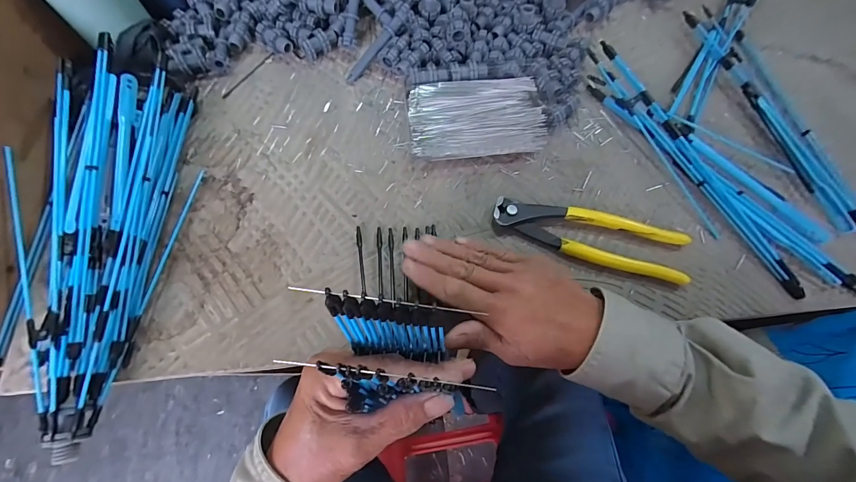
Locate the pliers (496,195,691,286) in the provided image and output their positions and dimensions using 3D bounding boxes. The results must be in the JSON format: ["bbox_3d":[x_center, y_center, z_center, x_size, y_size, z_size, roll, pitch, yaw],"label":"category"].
[{"bbox_3d":[0.138,-0.004,0.317,0.162,0.014,0.046,13,70,5],"label":"pliers"}]

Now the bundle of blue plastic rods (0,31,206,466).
[{"bbox_3d":[-0.265,-0.020,0.294,0.099,0.063,0.336,1,70,1],"label":"bundle of blue plastic rods"}]

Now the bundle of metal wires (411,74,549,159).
[{"bbox_3d":[0.047,-0.122,0.360,0.127,0.018,0.078,-4,70,-1],"label":"bundle of metal wires"}]

